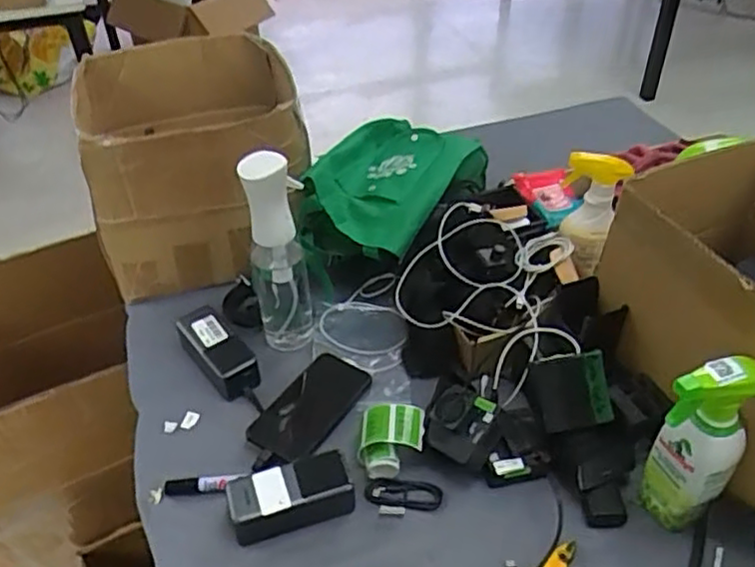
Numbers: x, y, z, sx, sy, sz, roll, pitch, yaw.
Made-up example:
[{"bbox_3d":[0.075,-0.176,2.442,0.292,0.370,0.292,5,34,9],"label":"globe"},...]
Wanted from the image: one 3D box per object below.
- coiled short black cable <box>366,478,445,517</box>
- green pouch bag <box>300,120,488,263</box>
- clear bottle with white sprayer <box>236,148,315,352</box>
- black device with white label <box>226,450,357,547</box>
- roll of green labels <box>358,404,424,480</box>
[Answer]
[{"bbox_3d":[0.028,0.234,0.744,0.083,0.008,0.040,3,42,6],"label":"coiled short black cable"},{"bbox_3d":[0.026,-0.151,0.990,0.204,0.079,0.299,19,46,21],"label":"green pouch bag"},{"bbox_3d":[-0.119,-0.034,0.830,0.071,0.268,0.060,-13,43,-12],"label":"clear bottle with white sprayer"},{"bbox_3d":[-0.092,0.224,0.720,0.128,0.057,0.062,-18,44,-17],"label":"black device with white label"},{"bbox_3d":[0.015,0.177,0.769,0.068,0.051,0.074,5,42,7],"label":"roll of green labels"}]

